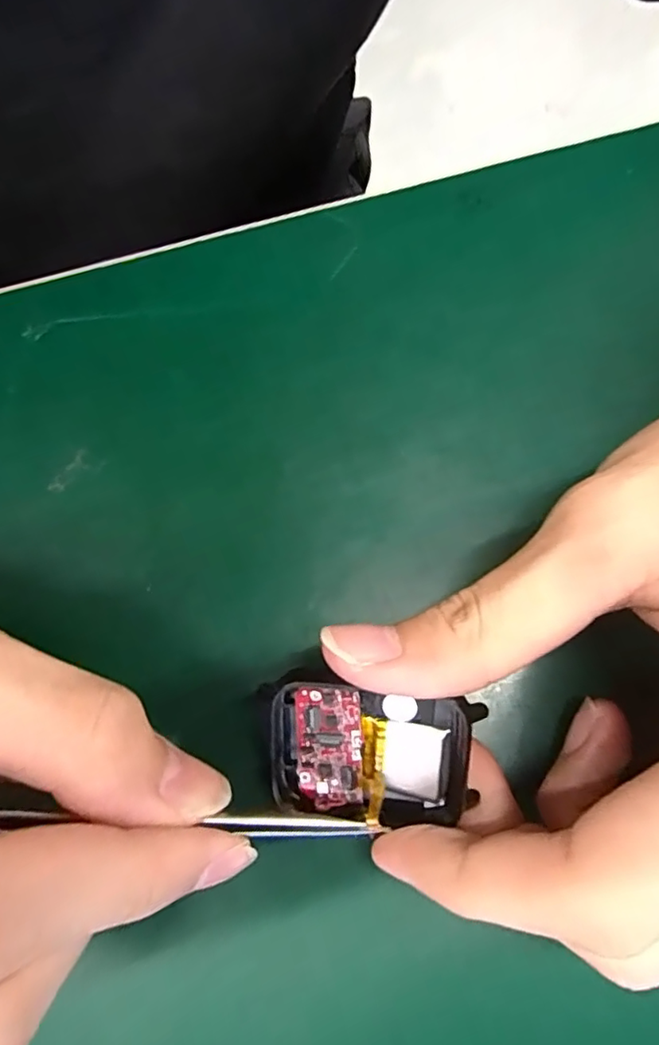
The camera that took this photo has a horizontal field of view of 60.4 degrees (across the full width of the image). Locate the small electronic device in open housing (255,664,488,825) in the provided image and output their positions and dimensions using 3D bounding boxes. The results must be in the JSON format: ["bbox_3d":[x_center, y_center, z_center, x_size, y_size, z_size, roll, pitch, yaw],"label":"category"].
[{"bbox_3d":[0.008,0.052,0.128,0.045,0.013,0.035,9,105,6],"label":"small electronic device in open housing"}]

